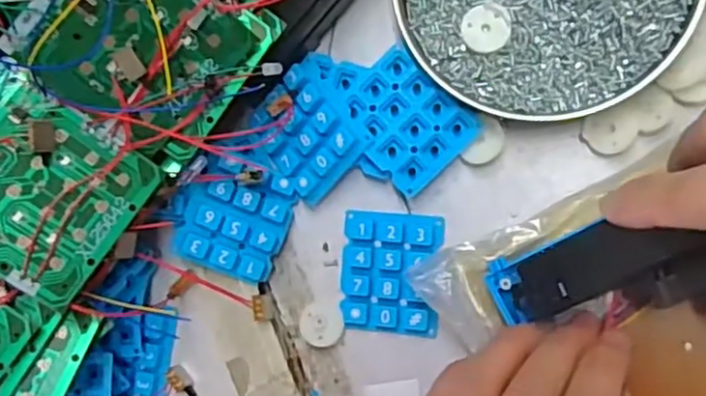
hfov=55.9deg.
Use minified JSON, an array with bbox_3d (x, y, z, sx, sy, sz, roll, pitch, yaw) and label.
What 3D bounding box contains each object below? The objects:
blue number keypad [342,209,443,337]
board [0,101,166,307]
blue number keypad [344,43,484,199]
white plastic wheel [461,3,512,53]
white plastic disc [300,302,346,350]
[{"bbox_3d":[0.019,0.038,0.331,0.049,0.014,0.059,4,91,9],"label":"blue number keypad"},{"bbox_3d":[-0.125,-0.003,0.272,0.069,0.006,0.072,35,71,-15],"label":"board"},{"bbox_3d":[0.025,-0.038,0.320,0.048,0.010,0.059,-42,84,7],"label":"blue number keypad"},{"bbox_3d":[0.063,-0.080,0.314,0.022,0.004,0.022,0,90,9],"label":"white plastic wheel"},{"bbox_3d":[-0.016,0.064,0.336,0.022,0.006,0.021,0,90,9],"label":"white plastic disc"}]

